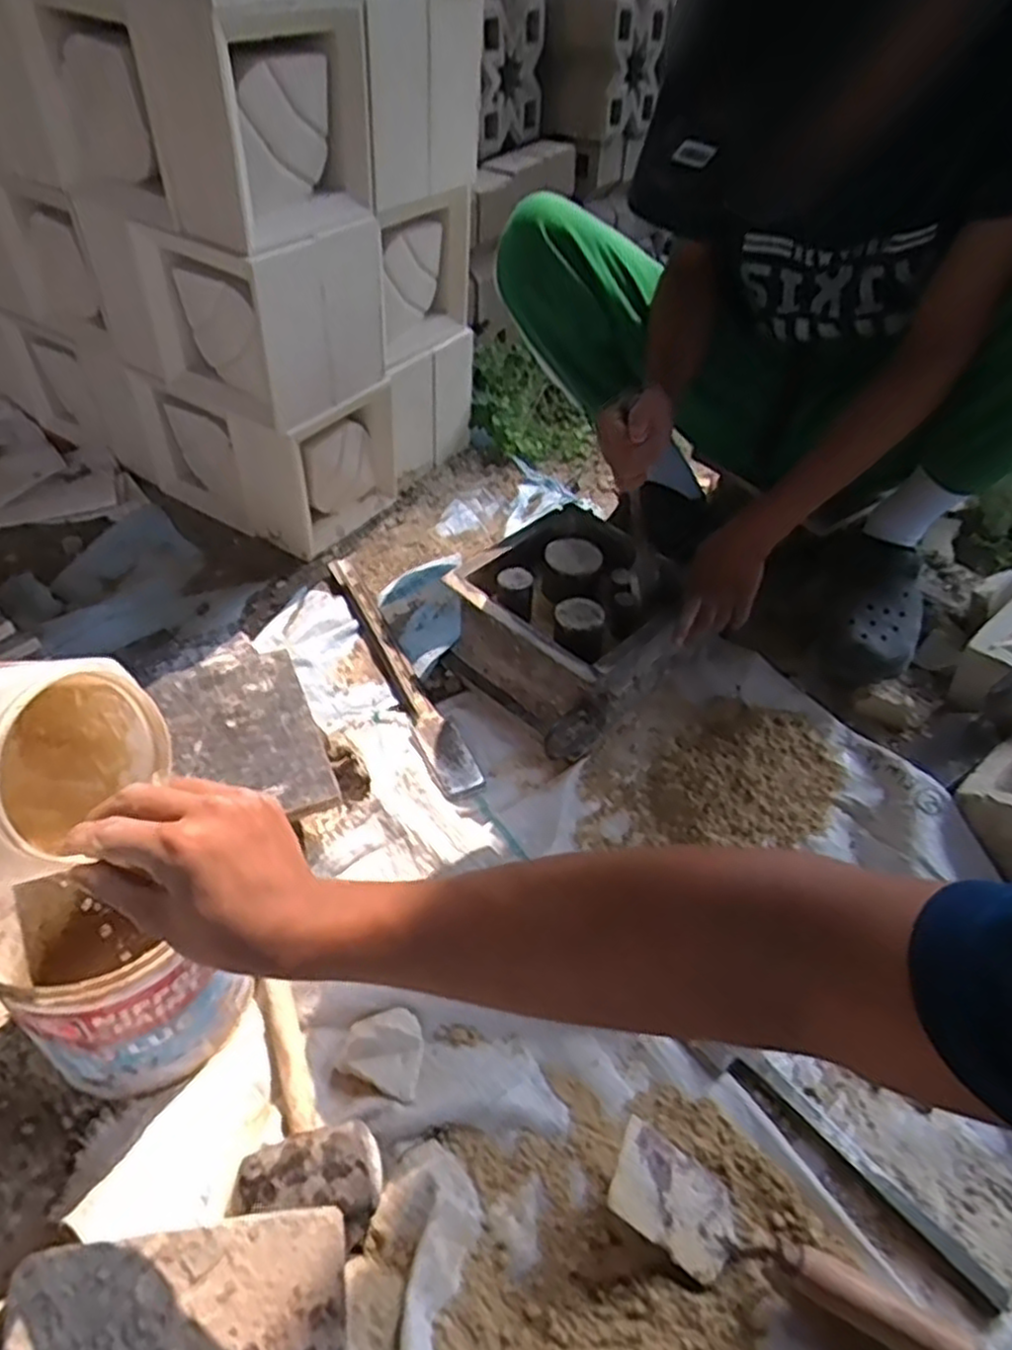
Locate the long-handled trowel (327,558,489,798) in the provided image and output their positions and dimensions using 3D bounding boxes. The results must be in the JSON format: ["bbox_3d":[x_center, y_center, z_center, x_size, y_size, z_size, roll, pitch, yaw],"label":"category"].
[{"bbox_3d":[-0.135,-0.014,0.985,0.054,0.029,0.415,-20,50,-19],"label":"long-handled trowel"}]

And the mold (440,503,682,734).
[{"bbox_3d":[0.079,-0.077,0.975,0.237,0.121,0.253,33,54,26],"label":"mold"}]

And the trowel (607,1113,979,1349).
[{"bbox_3d":[0.201,0.433,0.565,0.261,0.047,0.069,23,51,19],"label":"trowel"}]

